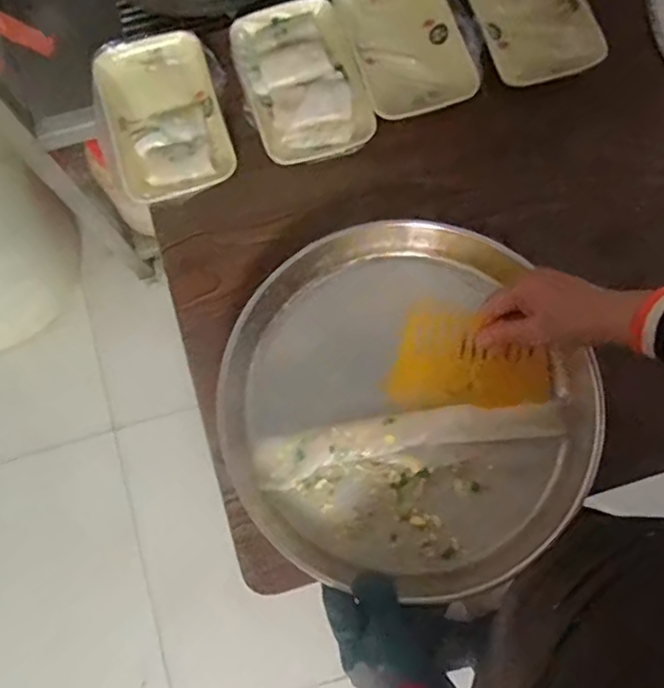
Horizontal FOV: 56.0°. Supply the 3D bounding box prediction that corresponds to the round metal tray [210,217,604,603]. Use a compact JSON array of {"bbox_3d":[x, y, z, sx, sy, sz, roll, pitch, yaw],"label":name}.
[{"bbox_3d":[0.071,0.056,0.591,0.344,0.069,0.332,0,75,-1],"label":"round metal tray"}]

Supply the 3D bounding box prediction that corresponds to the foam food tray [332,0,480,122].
[{"bbox_3d":[0.081,-0.339,0.686,0.118,0.024,0.188,-17,76,-6],"label":"foam food tray"}]

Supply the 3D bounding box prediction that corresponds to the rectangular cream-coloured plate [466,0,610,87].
[{"bbox_3d":[0.215,-0.371,0.688,0.126,0.033,0.189,-12,75,-5],"label":"rectangular cream-coloured plate"}]

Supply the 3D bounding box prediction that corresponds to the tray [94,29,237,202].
[{"bbox_3d":[-0.180,-0.244,0.671,0.122,0.024,0.191,-18,76,-6],"label":"tray"}]

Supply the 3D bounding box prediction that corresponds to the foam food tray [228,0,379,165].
[{"bbox_3d":[-0.034,-0.292,0.670,0.124,0.047,0.183,-17,76,-6],"label":"foam food tray"}]

